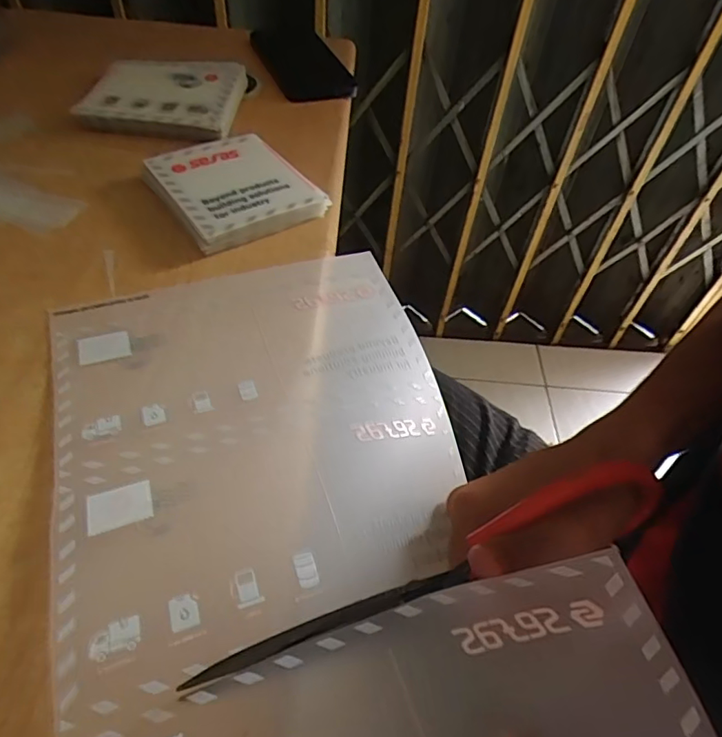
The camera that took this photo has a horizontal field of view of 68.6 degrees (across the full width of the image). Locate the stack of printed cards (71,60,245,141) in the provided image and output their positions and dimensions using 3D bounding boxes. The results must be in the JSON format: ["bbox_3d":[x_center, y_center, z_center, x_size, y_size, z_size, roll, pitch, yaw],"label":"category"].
[{"bbox_3d":[-0.171,-0.242,0.470,0.124,0.017,0.104,5,56,-1],"label":"stack of printed cards"}]

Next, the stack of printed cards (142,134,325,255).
[{"bbox_3d":[-0.097,-0.137,0.402,0.101,0.022,0.109,-30,60,-27],"label":"stack of printed cards"}]

